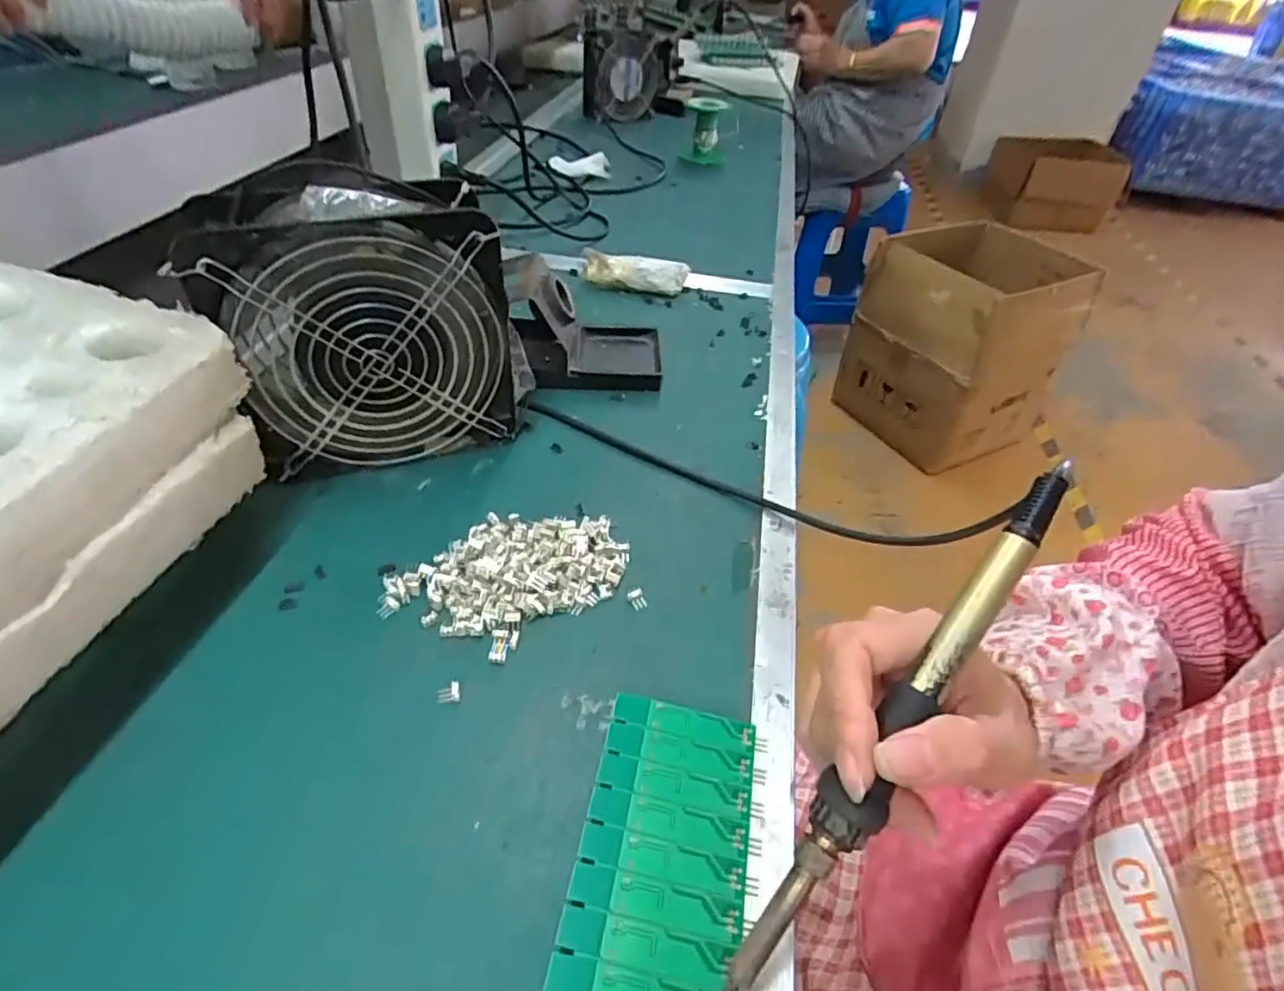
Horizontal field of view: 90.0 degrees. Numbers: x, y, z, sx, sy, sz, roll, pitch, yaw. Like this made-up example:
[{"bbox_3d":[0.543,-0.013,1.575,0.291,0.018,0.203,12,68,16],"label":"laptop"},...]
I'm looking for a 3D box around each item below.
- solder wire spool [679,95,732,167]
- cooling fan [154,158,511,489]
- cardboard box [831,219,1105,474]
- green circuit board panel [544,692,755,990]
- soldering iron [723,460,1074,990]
[{"bbox_3d":[0.090,-0.517,0.912,0.060,0.079,0.061,3,42,-3],"label":"solder wire spool"},{"bbox_3d":[-0.152,-0.094,0.368,0.156,0.151,0.057,-13,46,-20],"label":"cooling fan"},{"bbox_3d":[0.798,-0.393,1.646,0.441,0.432,0.413,-21,49,-27],"label":"cardboard box"},{"bbox_3d":[0.006,0.140,0.233,0.062,0.004,0.136,13,43,8],"label":"green circuit board panel"},{"bbox_3d":[0.084,0.074,0.210,0.018,0.014,0.205,32,83,25],"label":"soldering iron"}]

